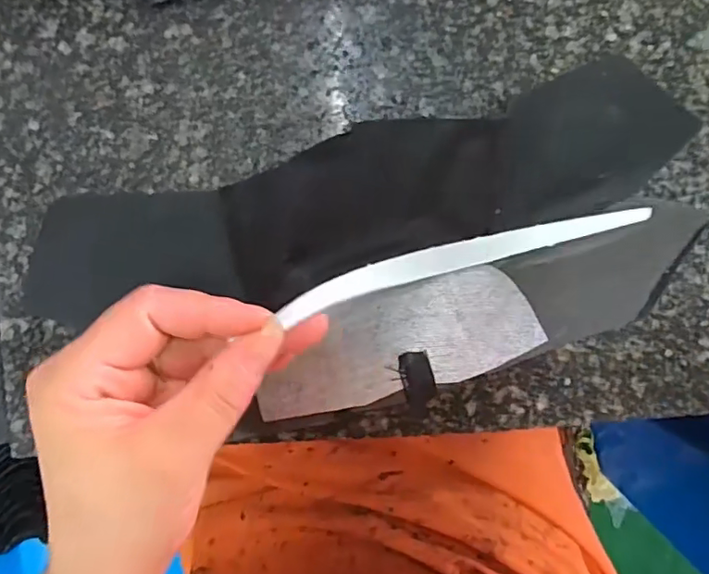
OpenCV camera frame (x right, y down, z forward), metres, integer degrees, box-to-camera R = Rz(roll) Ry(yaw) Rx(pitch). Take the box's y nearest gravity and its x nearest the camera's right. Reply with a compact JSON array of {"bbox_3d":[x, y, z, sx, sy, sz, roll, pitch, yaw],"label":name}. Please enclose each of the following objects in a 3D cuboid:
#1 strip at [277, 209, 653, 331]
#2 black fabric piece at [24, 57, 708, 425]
[{"bbox_3d":[0.050,-0.013,0.248,0.179,0.039,0.012,-15,98,-22],"label":"strip"},{"bbox_3d":[0.004,-0.013,0.266,0.319,0.043,0.144,-8,97,-1],"label":"black fabric piece"}]

